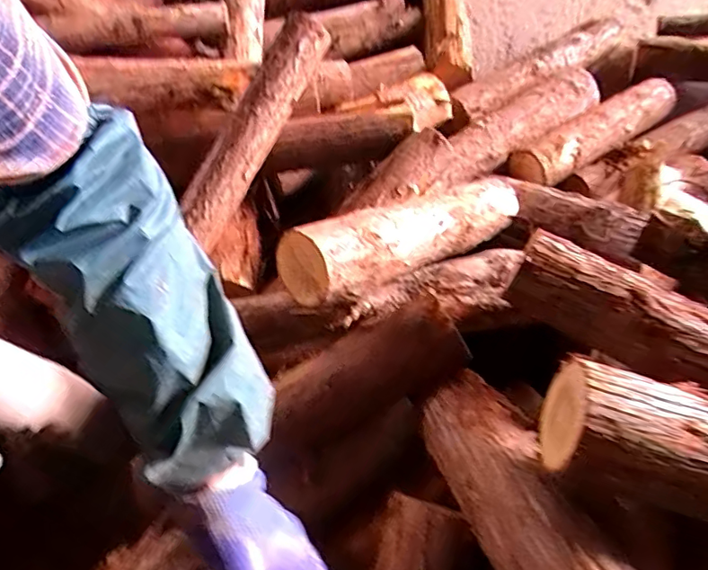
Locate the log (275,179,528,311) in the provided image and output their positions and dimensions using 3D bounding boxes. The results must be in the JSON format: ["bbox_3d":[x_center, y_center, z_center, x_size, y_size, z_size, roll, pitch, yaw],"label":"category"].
[{"bbox_3d":[0.117,-0.089,0.829,0.510,0.085,0.108,-22,64,-38],"label":"log"}]

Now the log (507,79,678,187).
[{"bbox_3d":[0.556,-0.353,1.201,0.492,0.080,0.105,-32,69,-14],"label":"log"}]

